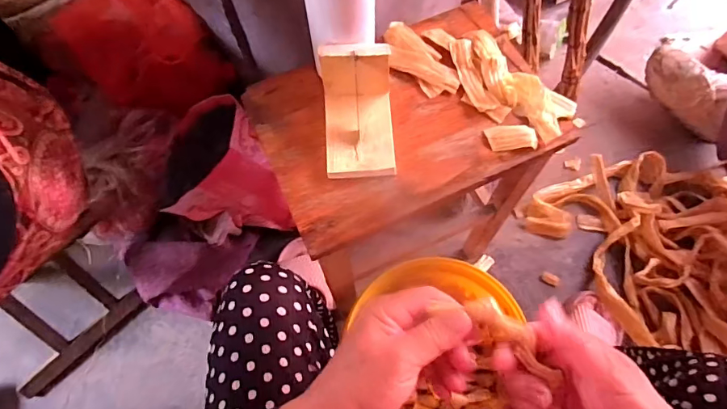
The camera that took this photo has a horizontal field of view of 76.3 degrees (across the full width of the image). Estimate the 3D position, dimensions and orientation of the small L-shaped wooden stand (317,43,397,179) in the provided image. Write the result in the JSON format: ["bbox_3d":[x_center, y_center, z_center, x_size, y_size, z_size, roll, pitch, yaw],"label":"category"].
[{"bbox_3d":[-0.006,-0.101,0.508,0.078,0.076,0.121,-3,66,2],"label":"small L-shaped wooden stand"}]

